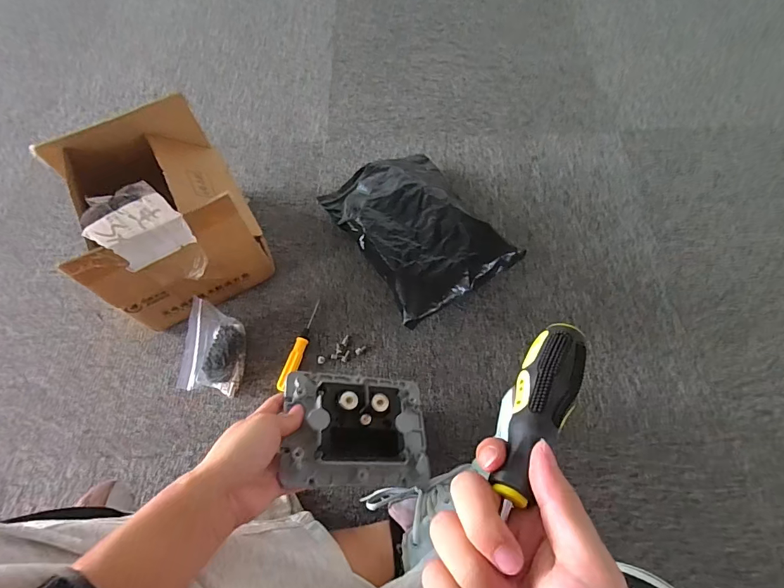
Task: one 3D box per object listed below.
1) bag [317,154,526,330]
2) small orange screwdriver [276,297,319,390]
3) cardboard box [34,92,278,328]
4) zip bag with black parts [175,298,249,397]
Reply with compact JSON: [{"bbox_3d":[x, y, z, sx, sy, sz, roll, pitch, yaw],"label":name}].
[{"bbox_3d":[0.031,-0.095,0.567,0.173,0.071,0.262,-27,66,-12],"label":"bag"},{"bbox_3d":[-0.117,0.065,0.525,0.016,0.015,0.127,14,65,8],"label":"small orange screwdriver"},{"bbox_3d":[-0.282,-0.095,0.520,0.172,0.178,0.199,-27,66,-12],"label":"cardboard box"},{"bbox_3d":[-0.214,0.068,0.490,0.048,0.077,0.104,3,63,3],"label":"zip bag with black parts"}]

